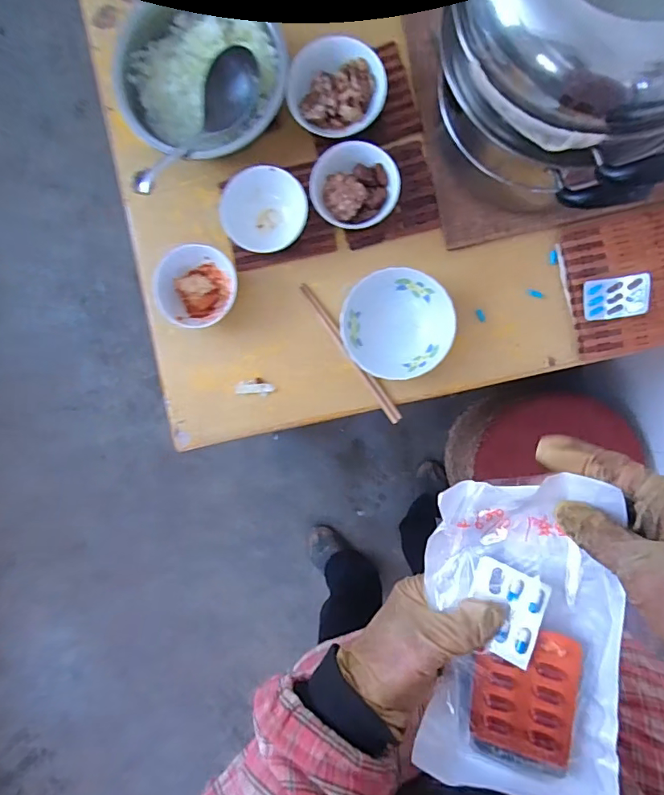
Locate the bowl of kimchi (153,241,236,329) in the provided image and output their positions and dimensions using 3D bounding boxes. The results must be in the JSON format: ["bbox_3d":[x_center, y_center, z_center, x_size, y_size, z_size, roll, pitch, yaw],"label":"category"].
[{"bbox_3d":[-0.185,-0.152,0.658,0.108,0.048,0.111,0,91,2],"label":"bowl of kimchi"}]

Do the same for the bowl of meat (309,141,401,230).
[{"bbox_3d":[0.031,-0.278,0.637,0.113,0.053,0.102,2,91,2],"label":"bowl of meat"}]

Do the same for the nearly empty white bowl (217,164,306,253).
[{"bbox_3d":[-0.089,-0.250,0.647,0.109,0.060,0.104,0,91,2],"label":"nearly empty white bowl"}]

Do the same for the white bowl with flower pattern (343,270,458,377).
[{"bbox_3d":[0.087,-0.098,0.644,0.144,0.048,0.141,0,91,2],"label":"white bowl with flower pattern"}]

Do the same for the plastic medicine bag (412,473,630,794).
[{"bbox_3d":[0.113,0.150,0.290,0.110,0.022,0.197,1,91,21],"label":"plastic medicine bag"}]

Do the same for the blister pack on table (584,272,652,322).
[{"bbox_3d":[0.374,-0.131,0.620,0.074,0.008,0.054,-2,94,36],"label":"blister pack on table"}]

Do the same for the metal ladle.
[{"bbox_3d":[-0.165,-0.344,0.608,0.072,0.037,0.218,30,92,1],"label":"metal ladle"}]

